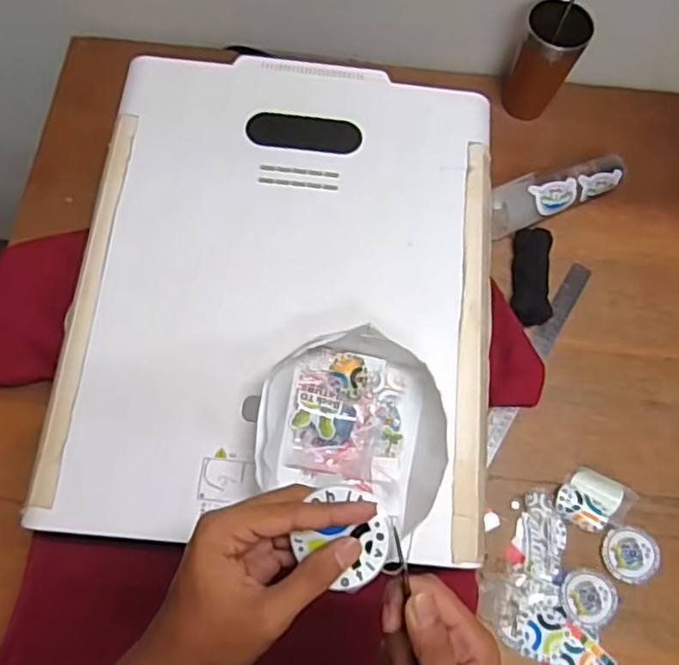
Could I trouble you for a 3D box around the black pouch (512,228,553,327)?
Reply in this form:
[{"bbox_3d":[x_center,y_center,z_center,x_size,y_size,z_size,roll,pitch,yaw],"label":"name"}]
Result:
[{"bbox_3d":[0.248,-0.072,0.810,0.047,0.034,0.128,9,69,0],"label":"black pouch"}]

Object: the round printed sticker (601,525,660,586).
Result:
[{"bbox_3d":[0.327,0.248,0.707,0.061,0.009,0.060,1,70,-3],"label":"round printed sticker"}]

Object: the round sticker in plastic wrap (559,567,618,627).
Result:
[{"bbox_3d":[0.273,0.290,0.692,0.062,0.009,0.057,1,70,-3],"label":"round sticker in plastic wrap"}]

